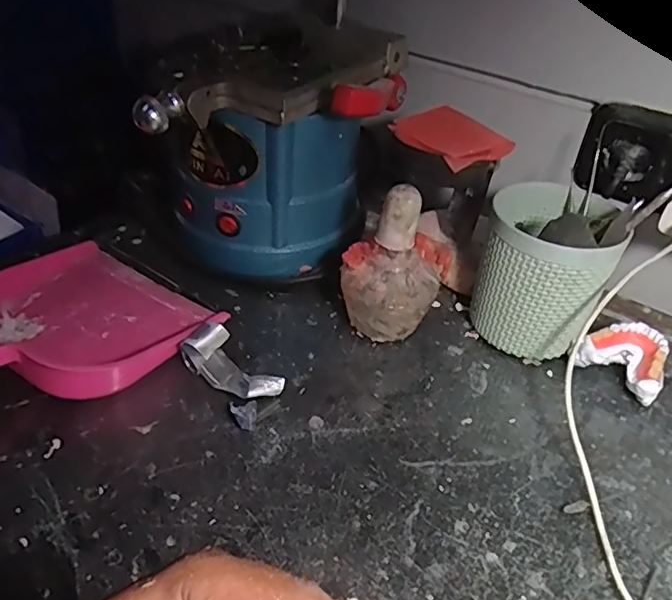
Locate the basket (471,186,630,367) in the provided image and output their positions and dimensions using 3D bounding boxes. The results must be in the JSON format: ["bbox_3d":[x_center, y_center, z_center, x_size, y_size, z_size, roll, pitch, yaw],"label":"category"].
[{"bbox_3d":[0.156,-0.026,0.438,0.090,0.127,0.094,13,39,10],"label":"basket"}]

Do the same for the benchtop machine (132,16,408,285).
[{"bbox_3d":[-0.051,-0.120,0.494,0.201,0.178,0.192,5,38,0],"label":"benchtop machine"}]

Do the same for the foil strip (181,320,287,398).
[{"bbox_3d":[-0.073,0.046,0.401,0.069,0.025,0.034,31,45,29],"label":"foil strip"}]

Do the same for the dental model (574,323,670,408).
[{"bbox_3d":[0.219,0.045,0.433,0.058,0.035,0.055,30,45,28],"label":"dental model"}]

